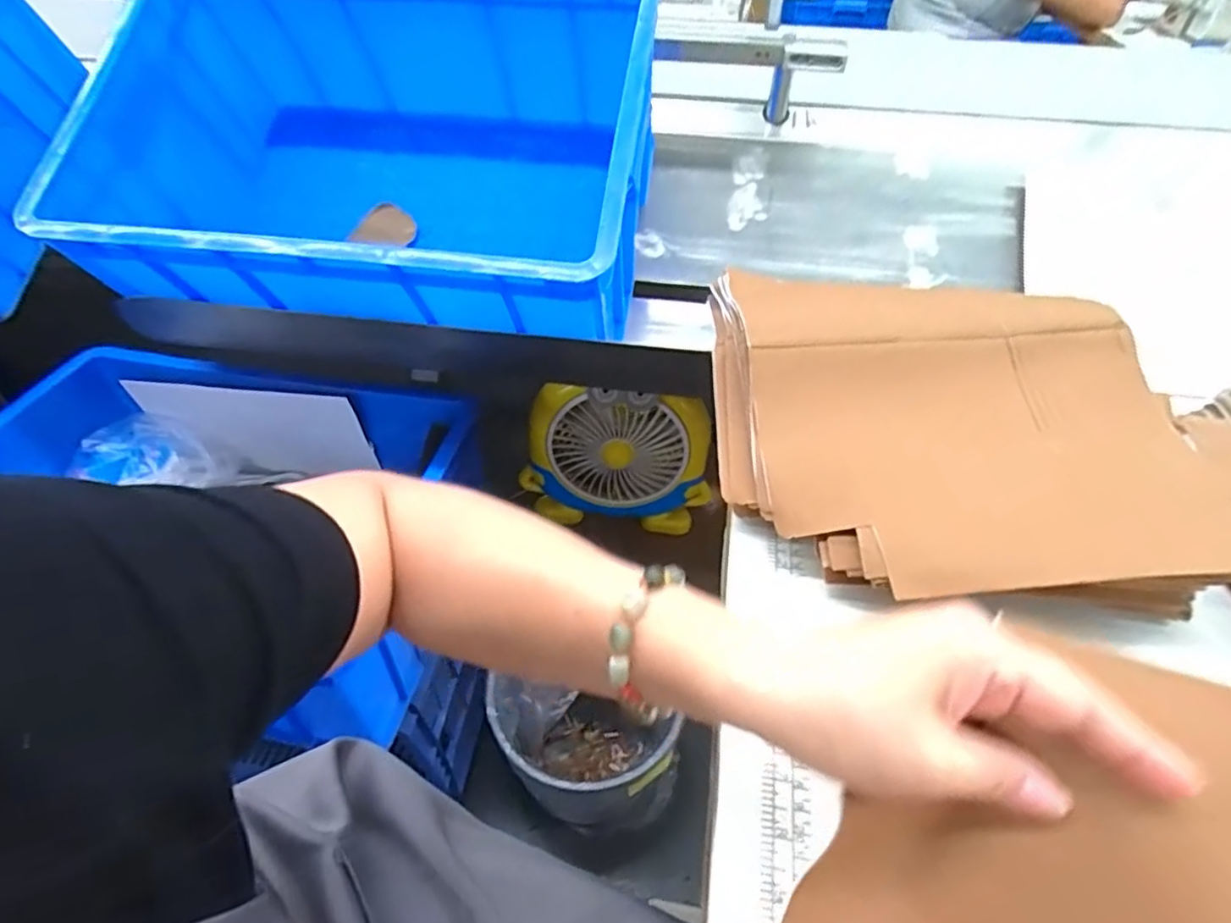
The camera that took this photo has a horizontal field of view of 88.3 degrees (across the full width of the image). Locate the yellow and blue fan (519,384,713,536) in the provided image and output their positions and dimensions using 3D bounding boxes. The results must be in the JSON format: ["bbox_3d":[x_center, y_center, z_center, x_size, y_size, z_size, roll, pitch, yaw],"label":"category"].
[{"bbox_3d":[-0.002,-0.007,0.862,0.244,0.218,0.069,2,46,1],"label":"yellow and blue fan"}]

